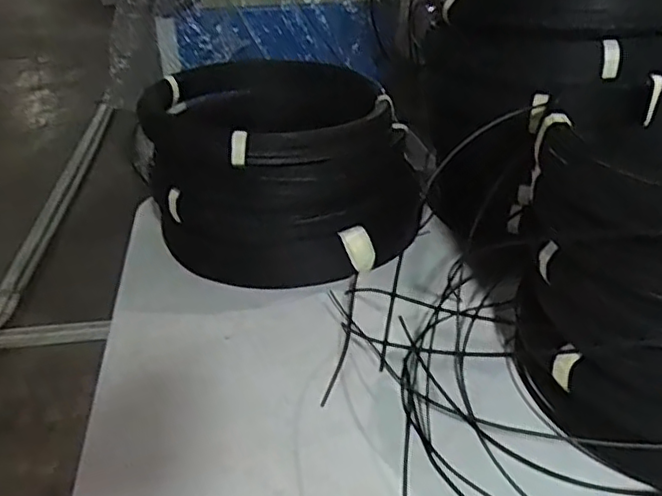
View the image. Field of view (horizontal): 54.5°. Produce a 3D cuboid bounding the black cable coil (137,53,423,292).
[{"bbox_3d":[-0.067,-0.093,0.762,0.267,0.179,0.284,2,32,-1],"label":"black cable coil"}]

